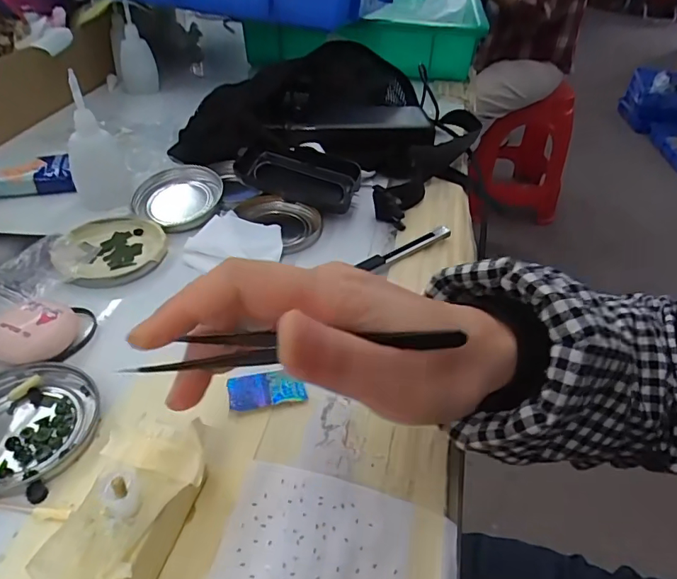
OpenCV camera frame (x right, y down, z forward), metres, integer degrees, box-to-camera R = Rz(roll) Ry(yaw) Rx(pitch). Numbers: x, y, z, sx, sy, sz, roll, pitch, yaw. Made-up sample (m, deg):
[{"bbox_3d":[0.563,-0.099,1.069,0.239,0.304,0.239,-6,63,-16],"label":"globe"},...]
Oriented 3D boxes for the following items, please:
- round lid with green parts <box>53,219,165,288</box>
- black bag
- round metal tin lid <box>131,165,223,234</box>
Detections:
[{"bbox_3d":[-0.178,-0.032,0.385,0.079,0.012,0.078,2,41,-2],"label":"round lid with green parts"},{"bbox_3d":[-0.009,-0.198,0.529,0.290,0.075,0.250,19,43,17],"label":"black bag"},{"bbox_3d":[-0.143,-0.084,0.434,0.073,0.016,0.074,2,41,-2],"label":"round metal tin lid"}]

